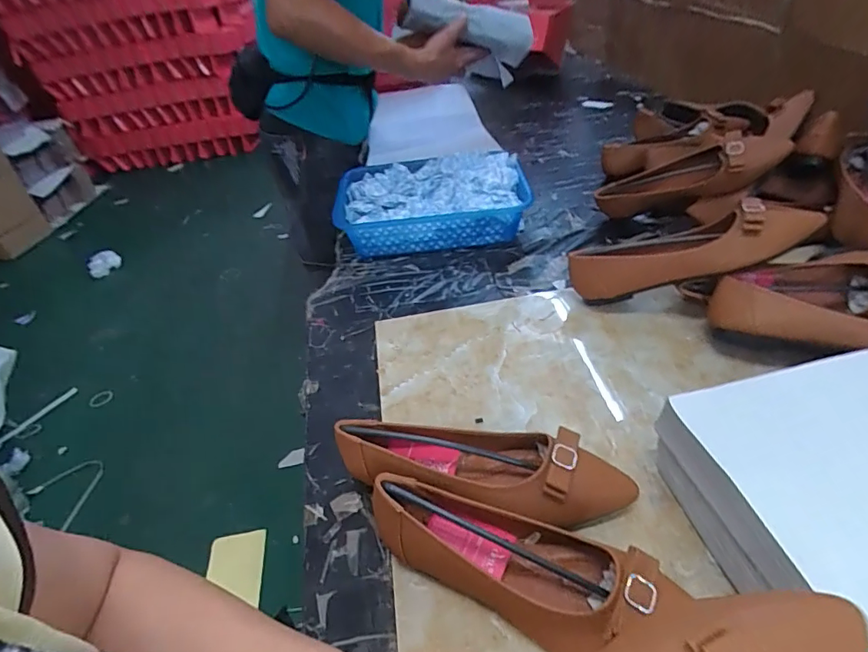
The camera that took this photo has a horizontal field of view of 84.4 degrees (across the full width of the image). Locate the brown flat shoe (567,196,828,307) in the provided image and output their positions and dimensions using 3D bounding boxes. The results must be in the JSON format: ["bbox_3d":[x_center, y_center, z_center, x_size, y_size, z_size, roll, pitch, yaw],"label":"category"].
[{"bbox_3d":[0.301,-0.093,0.576,0.268,0.067,0.068,-14,32,28],"label":"brown flat shoe"}]

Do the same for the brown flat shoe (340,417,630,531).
[{"bbox_3d":[0.044,0.128,0.441,0.254,0.065,0.071,5,42,16],"label":"brown flat shoe"}]

